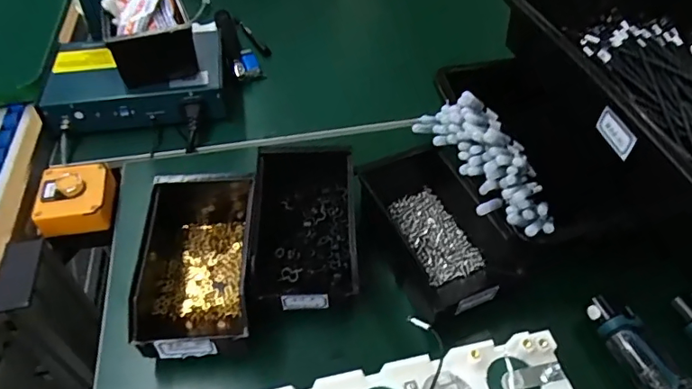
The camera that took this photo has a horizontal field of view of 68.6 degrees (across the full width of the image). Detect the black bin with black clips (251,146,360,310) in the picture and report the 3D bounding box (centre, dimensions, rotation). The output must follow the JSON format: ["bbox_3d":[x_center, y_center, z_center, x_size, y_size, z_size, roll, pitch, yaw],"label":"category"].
[{"bbox_3d":[-0.041,0.032,0.526,0.102,0.068,0.177,-1,48,0],"label":"black bin with black clips"}]

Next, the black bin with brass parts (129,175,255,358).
[{"bbox_3d":[-0.142,0.063,0.506,0.109,0.075,0.191,-7,48,-6],"label":"black bin with brass parts"}]

